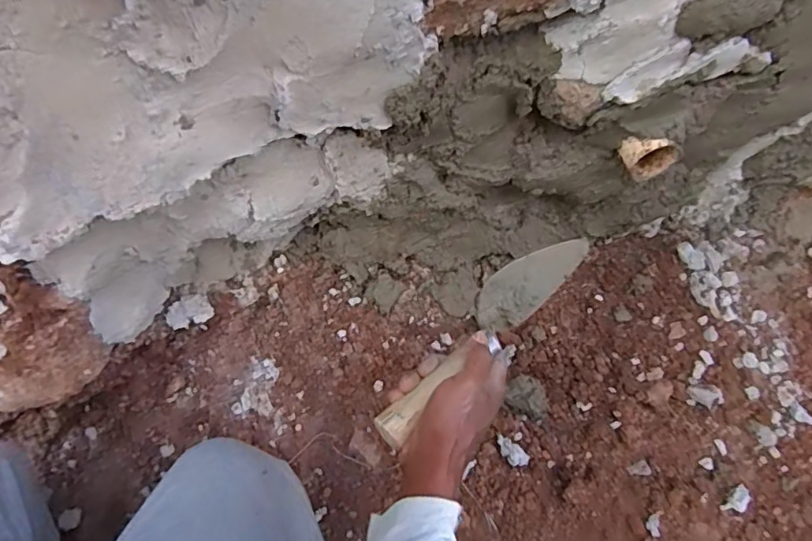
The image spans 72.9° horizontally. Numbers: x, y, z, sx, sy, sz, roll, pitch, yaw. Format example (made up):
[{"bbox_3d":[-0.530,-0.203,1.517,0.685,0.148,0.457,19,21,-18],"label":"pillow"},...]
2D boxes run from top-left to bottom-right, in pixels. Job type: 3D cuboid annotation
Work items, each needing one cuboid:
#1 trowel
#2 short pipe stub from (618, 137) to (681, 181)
[{"bbox_3d":[0.072,0.054,0.523,0.046,0.057,0.278,40,62,21],"label":"trowel"},{"bbox_3d":[0.296,-0.143,0.669,0.068,0.064,0.030,-12,61,-4],"label":"short pipe stub"}]

